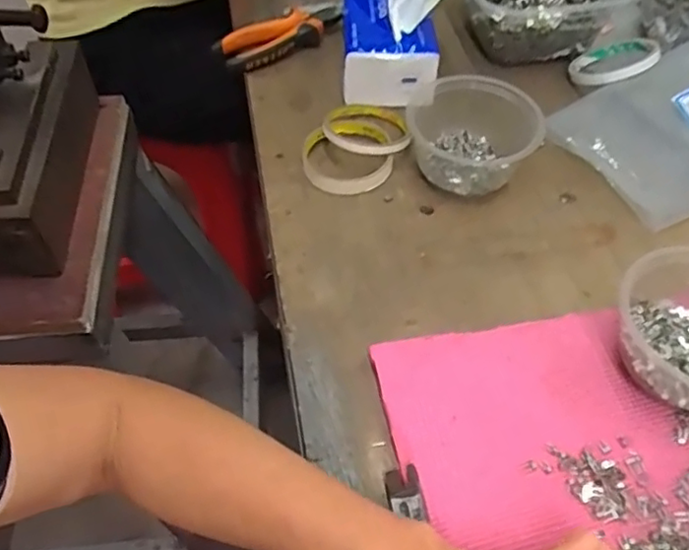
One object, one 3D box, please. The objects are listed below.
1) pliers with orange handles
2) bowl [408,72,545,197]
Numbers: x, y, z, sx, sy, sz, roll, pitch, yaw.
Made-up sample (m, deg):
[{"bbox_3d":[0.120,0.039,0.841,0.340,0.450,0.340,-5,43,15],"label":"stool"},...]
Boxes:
[{"bbox_3d":[-0.066,-0.264,0.695,0.152,0.029,0.049,-31,59,-22],"label":"pliers with orange handles"},{"bbox_3d":[0.112,-0.123,0.563,0.117,0.064,0.089,24,56,17],"label":"bowl"}]

